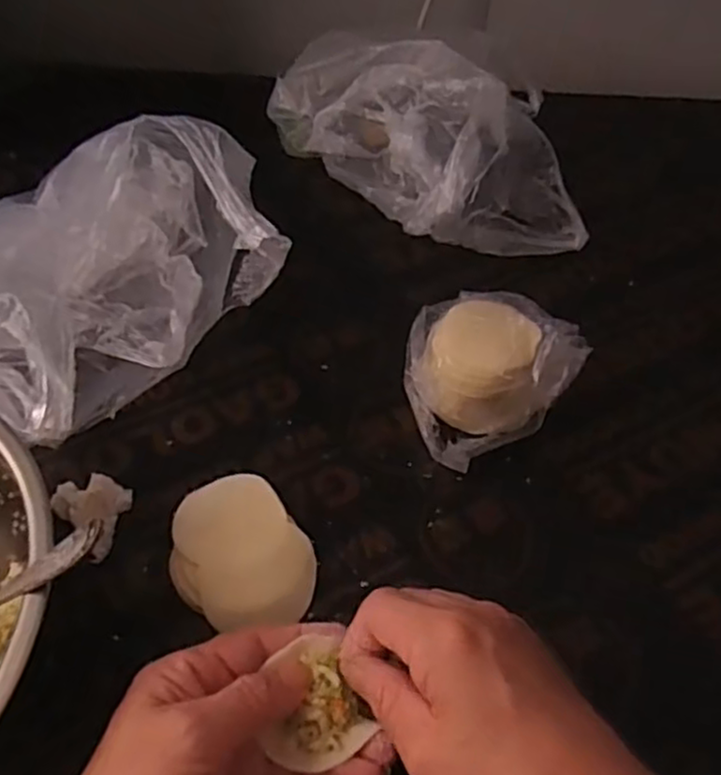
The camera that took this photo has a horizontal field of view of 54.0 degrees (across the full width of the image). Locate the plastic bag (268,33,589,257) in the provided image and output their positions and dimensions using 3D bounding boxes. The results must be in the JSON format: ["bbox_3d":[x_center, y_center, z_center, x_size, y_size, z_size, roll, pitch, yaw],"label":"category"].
[{"bbox_3d":[0.044,-0.204,0.579,0.120,0.101,0.280,-27,56,-22],"label":"plastic bag"}]

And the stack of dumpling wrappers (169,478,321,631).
[{"bbox_3d":[-0.063,0.086,0.378,0.070,0.019,0.082,-10,51,-11],"label":"stack of dumpling wrappers"}]

